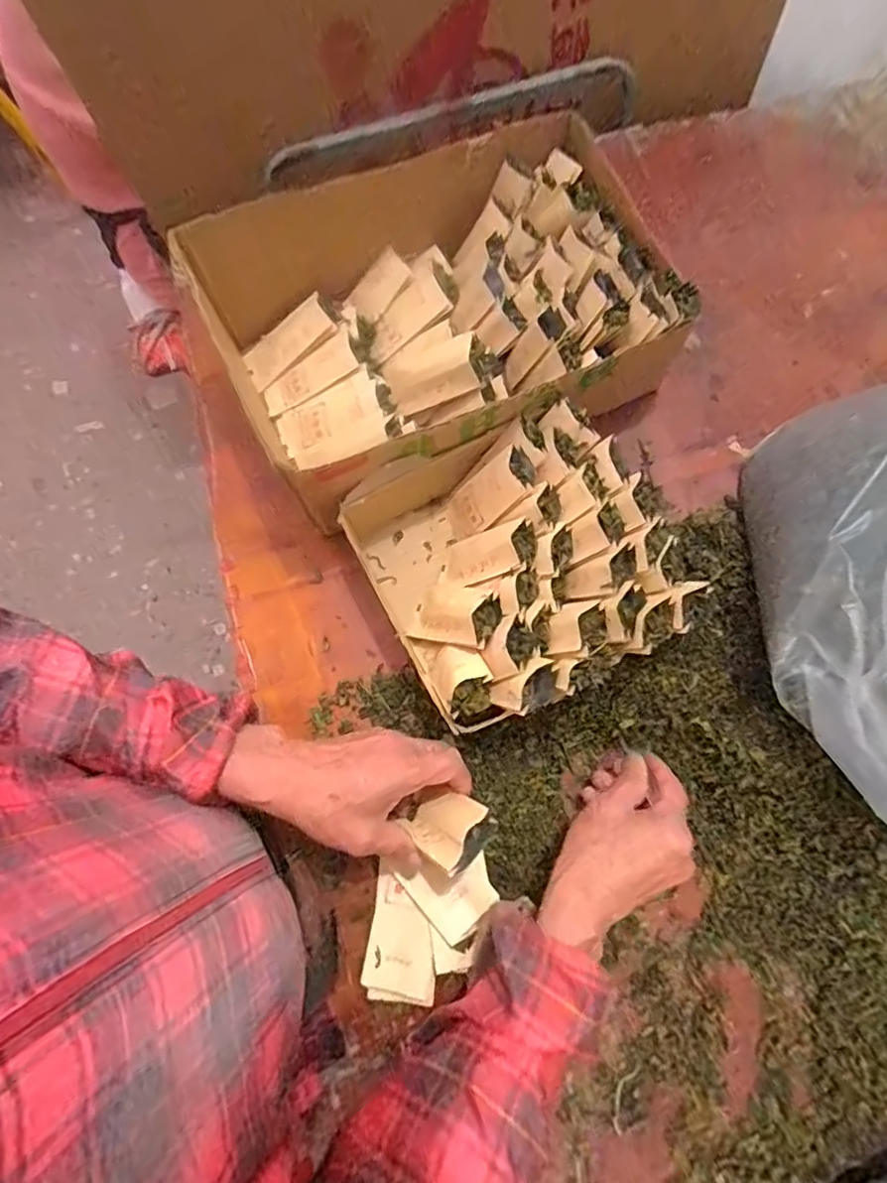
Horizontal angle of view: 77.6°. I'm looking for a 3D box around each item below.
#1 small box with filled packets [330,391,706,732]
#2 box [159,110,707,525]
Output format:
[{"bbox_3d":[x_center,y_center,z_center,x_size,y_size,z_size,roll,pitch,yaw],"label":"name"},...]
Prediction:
[{"bbox_3d":[0.060,-0.022,0.484,0.230,0.101,0.231,-27,77,-5],"label":"small box with filled packets"},{"bbox_3d":[-0.004,-0.261,0.538,0.379,0.123,0.275,-24,76,-4],"label":"box"}]

